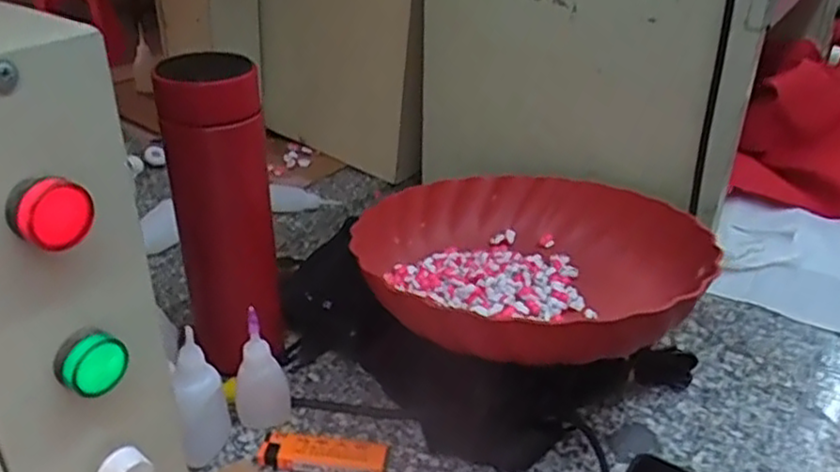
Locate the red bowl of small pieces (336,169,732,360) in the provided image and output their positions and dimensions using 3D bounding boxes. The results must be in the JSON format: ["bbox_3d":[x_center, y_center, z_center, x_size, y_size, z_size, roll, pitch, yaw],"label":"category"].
[{"bbox_3d":[0.072,0.018,0.507,0.231,0.079,0.236,1,30,-1],"label":"red bowl of small pieces"}]

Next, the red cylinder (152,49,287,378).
[{"bbox_3d":[-0.138,-0.013,0.501,0.068,0.221,0.077,-5,33,-15],"label":"red cylinder"}]

